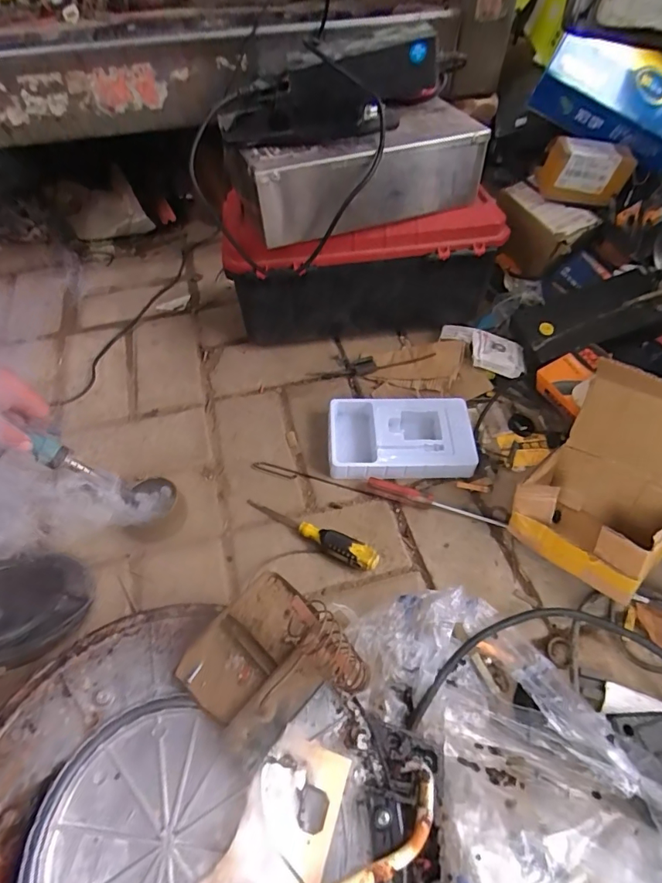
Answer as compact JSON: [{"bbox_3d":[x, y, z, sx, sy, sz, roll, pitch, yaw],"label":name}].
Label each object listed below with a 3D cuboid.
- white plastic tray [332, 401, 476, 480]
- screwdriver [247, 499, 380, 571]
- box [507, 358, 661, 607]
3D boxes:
[{"bbox_3d":[0.086,-0.005,0.586,0.179,0.034,0.112,-2,54,-1],"label":"white plastic tray"},{"bbox_3d":[-0.025,0.102,0.515,0.164,0.026,0.024,22,57,15],"label":"screwdriver"},{"bbox_3d":[0.274,0.043,0.451,0.119,0.196,0.142,-37,62,-24],"label":"box"}]

